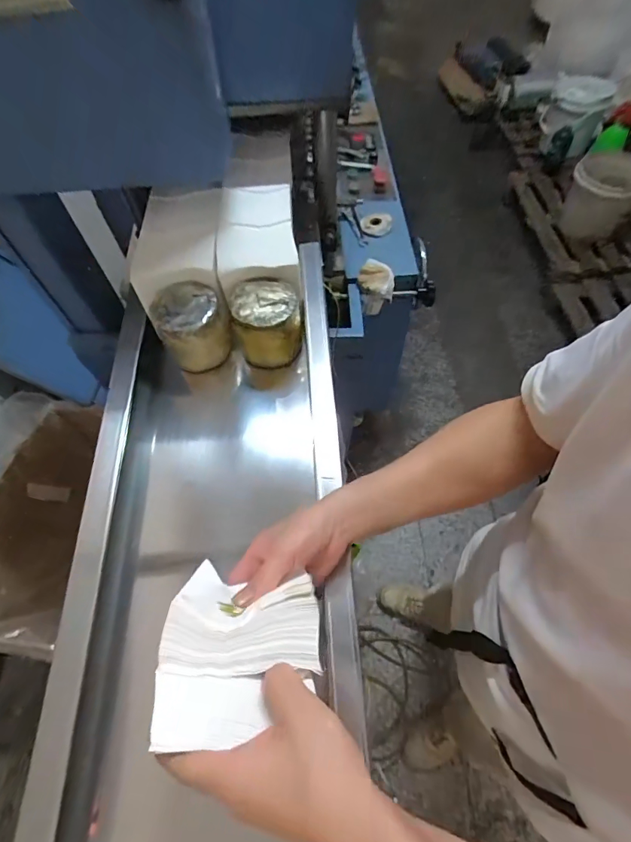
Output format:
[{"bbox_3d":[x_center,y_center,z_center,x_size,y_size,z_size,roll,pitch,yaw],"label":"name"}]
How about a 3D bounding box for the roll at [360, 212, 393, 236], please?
[{"bbox_3d":[0.158,-0.497,1.068,0.086,0.017,0.086,-1,62,2],"label":"roll"}]

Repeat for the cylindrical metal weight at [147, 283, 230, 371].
[{"bbox_3d":[-0.182,-0.139,0.635,0.097,0.095,0.089,-28,64,-12],"label":"cylindrical metal weight"}]

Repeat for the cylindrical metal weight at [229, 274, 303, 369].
[{"bbox_3d":[-0.070,-0.141,0.637,0.097,0.103,0.103,0,62,3],"label":"cylindrical metal weight"}]

